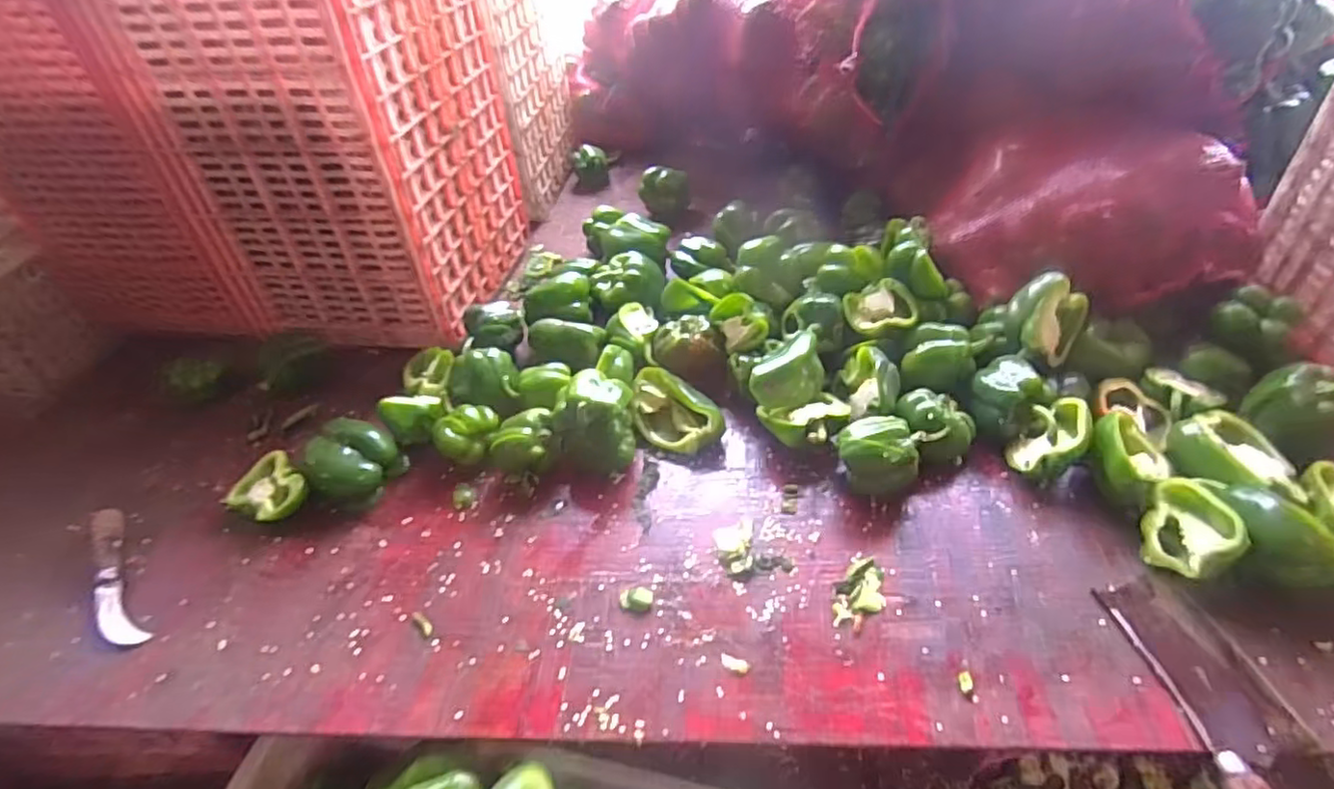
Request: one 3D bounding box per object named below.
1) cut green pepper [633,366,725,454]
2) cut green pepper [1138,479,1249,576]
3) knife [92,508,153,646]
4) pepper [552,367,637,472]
[{"bbox_3d":[0.012,0.021,0.765,0.109,0.055,0.079,9,44,14],"label":"cut green pepper"},{"bbox_3d":[0.472,0.125,0.598,0.065,0.063,0.072,-30,48,-26],"label":"cut green pepper"},{"bbox_3d":[-0.559,0.182,0.663,0.033,0.018,0.193,-30,48,-26],"label":"knife"},{"bbox_3d":[-0.081,0.034,0.738,0.084,0.095,0.079,-2,42,2],"label":"pepper"}]

